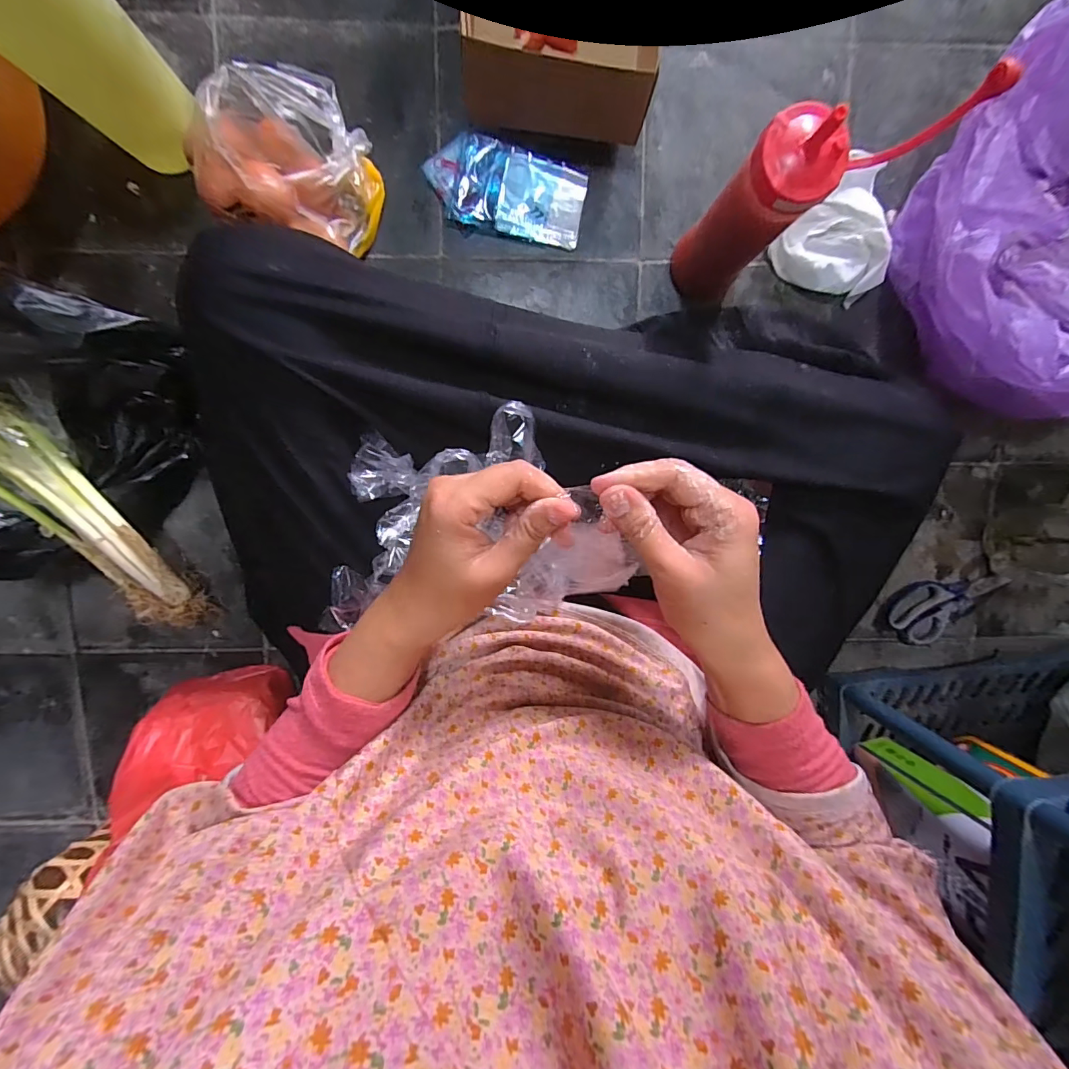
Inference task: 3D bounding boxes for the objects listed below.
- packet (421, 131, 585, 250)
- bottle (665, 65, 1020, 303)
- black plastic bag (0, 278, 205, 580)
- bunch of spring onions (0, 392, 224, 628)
[{"bbox_3d":[-0.027,-0.333,0.449,0.150,0.016,0.076,10,97,-4],"label":"packet"},{"bbox_3d":[0.193,-0.262,0.362,0.097,0.229,0.063,-28,98,1],"label":"bottle"},{"bbox_3d":[-0.404,-0.082,0.379,0.208,0.191,0.210,-11,98,-1],"label":"black plastic bag"},{"bbox_3d":[-0.395,-0.002,0.411,0.060,0.048,0.256,-28,118,1],"label":"bunch of spring onions"}]

